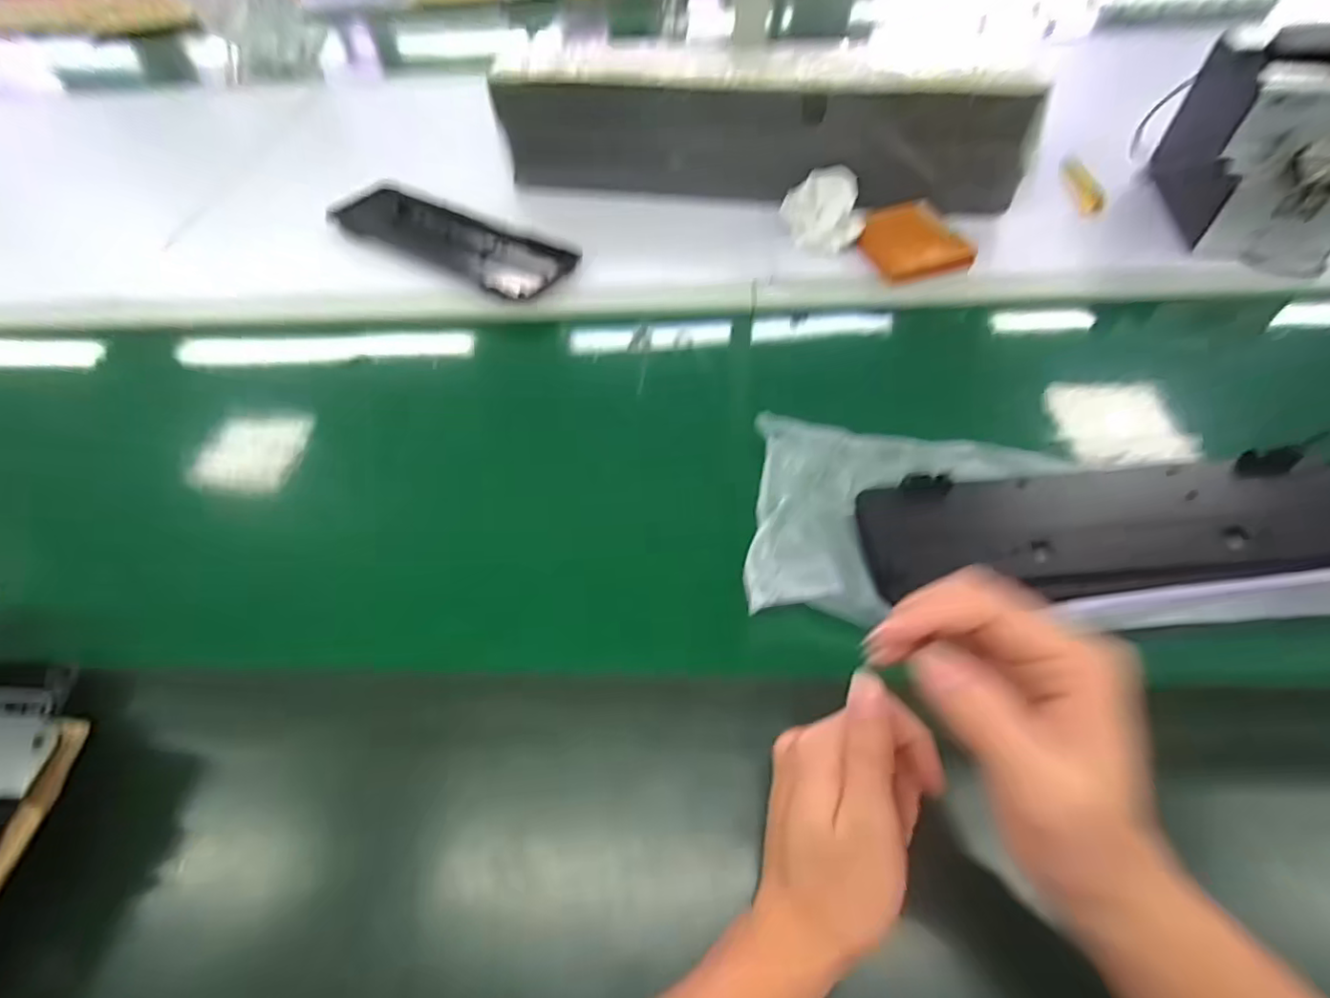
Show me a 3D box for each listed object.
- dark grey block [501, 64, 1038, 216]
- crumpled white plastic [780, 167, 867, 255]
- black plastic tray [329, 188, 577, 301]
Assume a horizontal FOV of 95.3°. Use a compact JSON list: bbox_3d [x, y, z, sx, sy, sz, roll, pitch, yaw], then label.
[{"bbox_3d":[0.095,-0.410,0.701,0.604,0.130,0.057,10,54,11],"label":"dark grey block"},{"bbox_3d":[0.177,-0.325,0.666,0.079,0.075,0.073,-3,52,2],"label":"crumpled white plastic"},{"bbox_3d":[-0.259,-0.316,0.733,0.330,0.032,0.096,27,59,22],"label":"black plastic tray"}]

